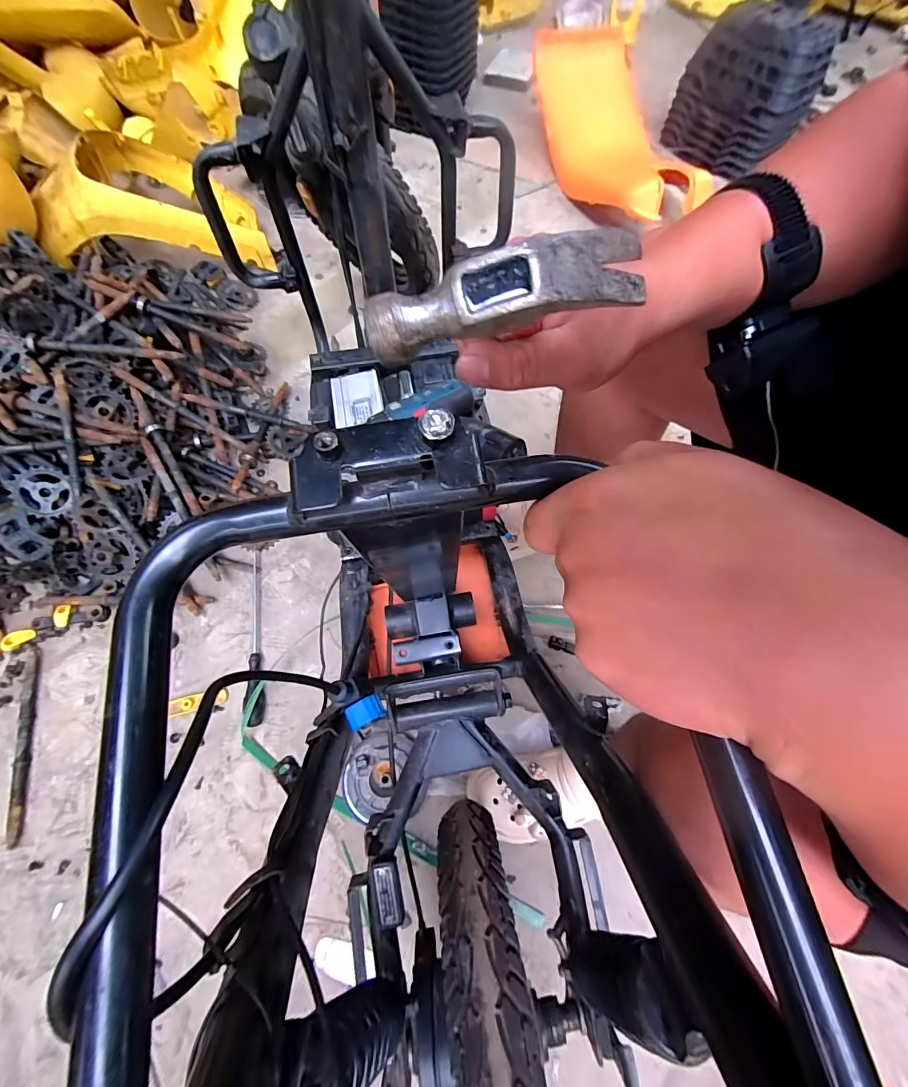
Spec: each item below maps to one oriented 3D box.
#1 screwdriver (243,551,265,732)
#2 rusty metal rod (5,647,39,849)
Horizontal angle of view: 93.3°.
[{"bbox_3d":[-0.341,0.149,0.736,0.032,0.030,0.303,-6,68,-4],"label":"screwdriver"},{"bbox_3d":[-0.682,0.311,0.678,0.022,0.016,0.287,-14,69,-7],"label":"rusty metal rod"}]

